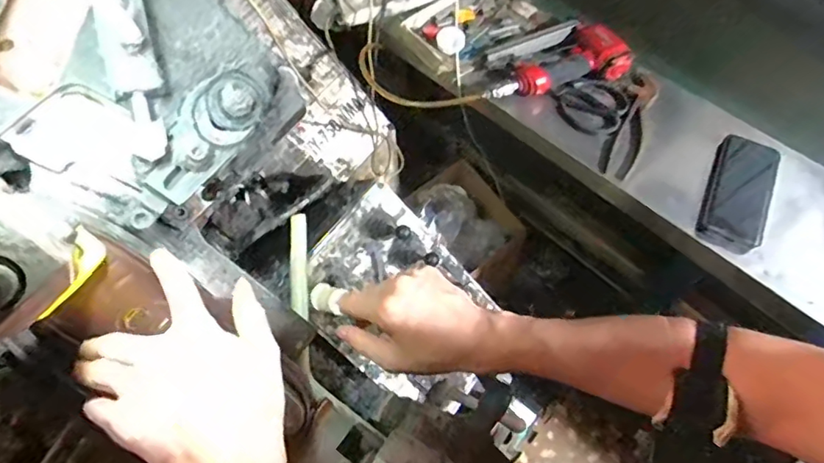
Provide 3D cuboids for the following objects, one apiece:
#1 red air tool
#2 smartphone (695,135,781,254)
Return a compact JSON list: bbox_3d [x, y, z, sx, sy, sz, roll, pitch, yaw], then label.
[{"bbox_3d":[0.241,-0.288,0.915,0.233,0.047,0.106,-13,65,-4],"label":"red air tool"},{"bbox_3d":[0.486,-0.056,0.806,0.086,0.013,0.185,20,77,15],"label":"smartphone"}]

